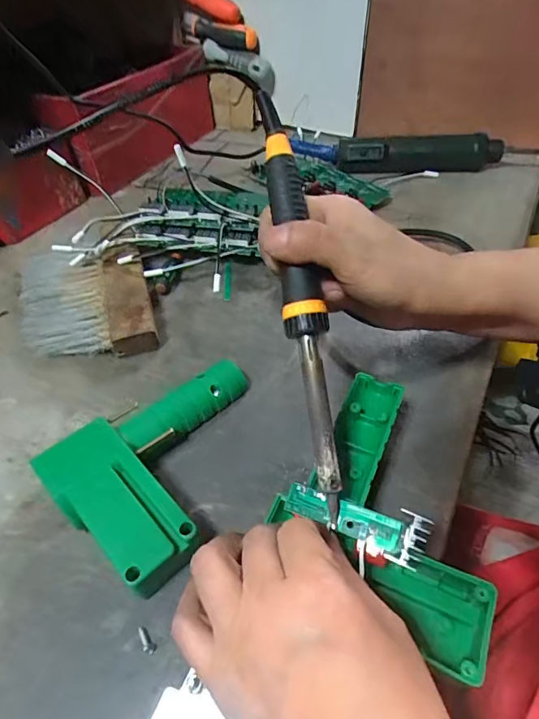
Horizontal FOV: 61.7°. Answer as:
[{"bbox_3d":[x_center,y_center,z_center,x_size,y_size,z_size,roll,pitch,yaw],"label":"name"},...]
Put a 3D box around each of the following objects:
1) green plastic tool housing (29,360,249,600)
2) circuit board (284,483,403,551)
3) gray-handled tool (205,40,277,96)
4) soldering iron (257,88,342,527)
[{"bbox_3d":[-0.060,0.060,0.301,0.110,0.032,0.149,29,54,27],"label":"green plastic tool housing"},{"bbox_3d":[0.039,0.084,0.245,0.062,0.008,0.017,16,49,20],"label":"circuit board"},{"bbox_3d":[-0.045,-0.409,0.625,0.109,0.048,0.029,25,51,4],"label":"gray-handled tool"},{"bbox_3d":[0.019,-0.031,0.250,0.023,0.018,0.232,-8,86,-5],"label":"soldering iron"}]

